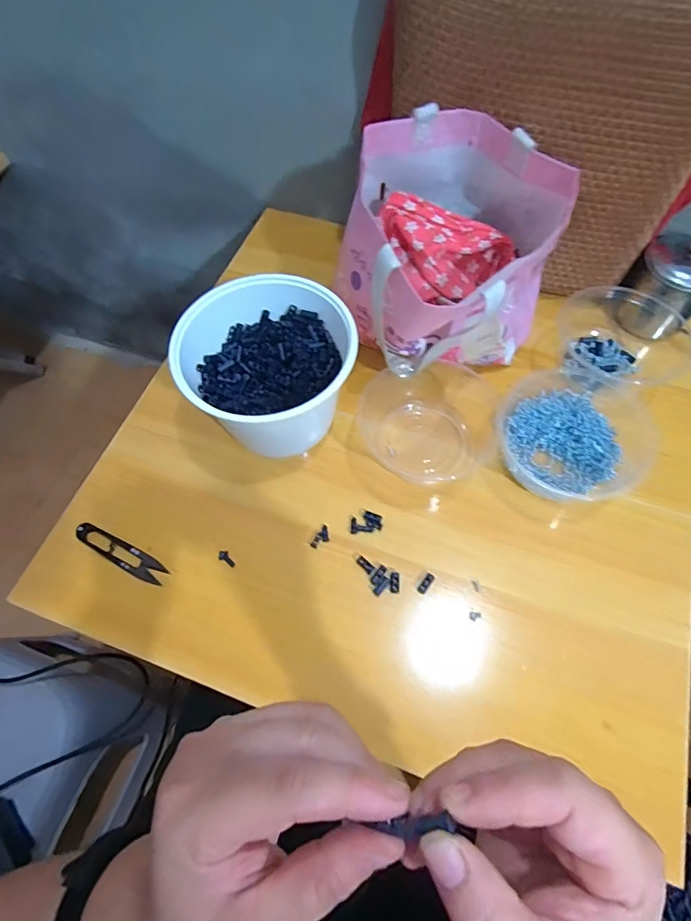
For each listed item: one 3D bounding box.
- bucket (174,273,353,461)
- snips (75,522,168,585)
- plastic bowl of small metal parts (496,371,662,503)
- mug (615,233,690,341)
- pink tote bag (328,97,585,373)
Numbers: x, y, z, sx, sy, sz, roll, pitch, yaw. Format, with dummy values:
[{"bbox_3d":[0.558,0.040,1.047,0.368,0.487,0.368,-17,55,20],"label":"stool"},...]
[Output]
[{"bbox_3d":[-0.074,-0.089,0.483,0.164,0.115,0.155,-1,63,1],"label":"bucket"},{"bbox_3d":[-0.218,0.089,0.458,0.101,0.009,0.022,26,67,14],"label":"snips"},{"bbox_3d":[0.237,-0.028,0.486,0.140,0.041,0.138,-1,63,1],"label":"plastic bowl of small metal parts"},{"bbox_3d":[0.372,-0.193,0.534,0.093,0.096,0.073,20,66,12],"label":"mug"},{"bbox_3d":[0.098,-0.208,0.481,0.212,0.155,0.215,23,66,13],"label":"pink tote bag"}]

